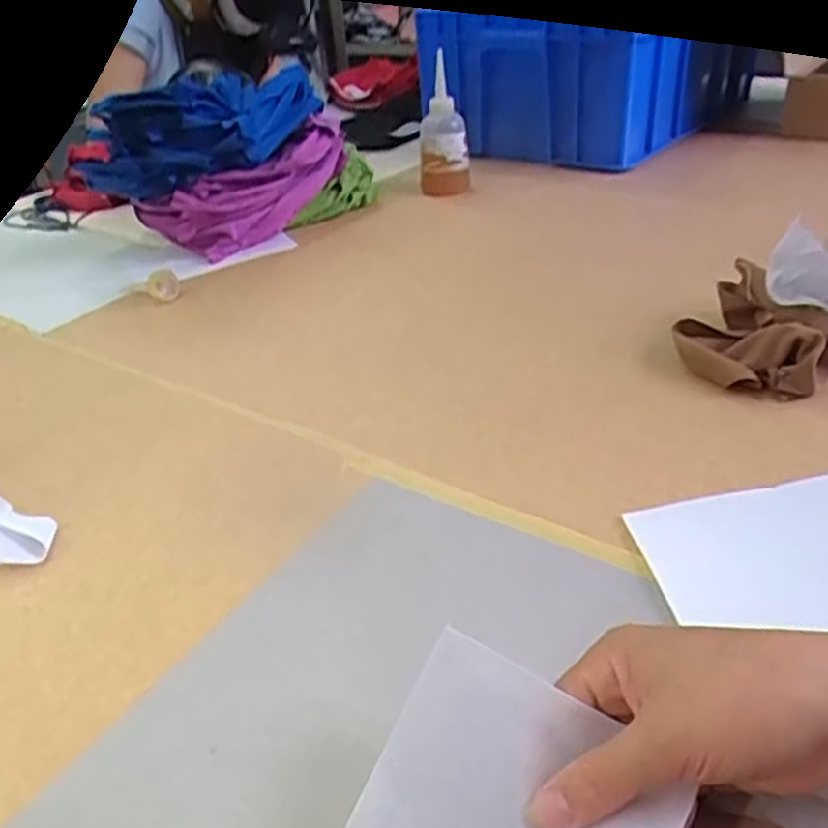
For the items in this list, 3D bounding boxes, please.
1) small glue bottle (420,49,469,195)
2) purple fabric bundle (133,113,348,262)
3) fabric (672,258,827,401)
[{"bbox_3d":[0.038,-0.346,0.920,0.062,0.140,0.049,-2,34,4],"label":"small glue bottle"},{"bbox_3d":[-0.173,-0.251,0.831,0.245,0.082,0.070,-33,41,-14],"label":"purple fabric bundle"},{"bbox_3d":[0.254,-0.059,0.554,0.111,0.050,0.115,15,39,27],"label":"fabric"}]

